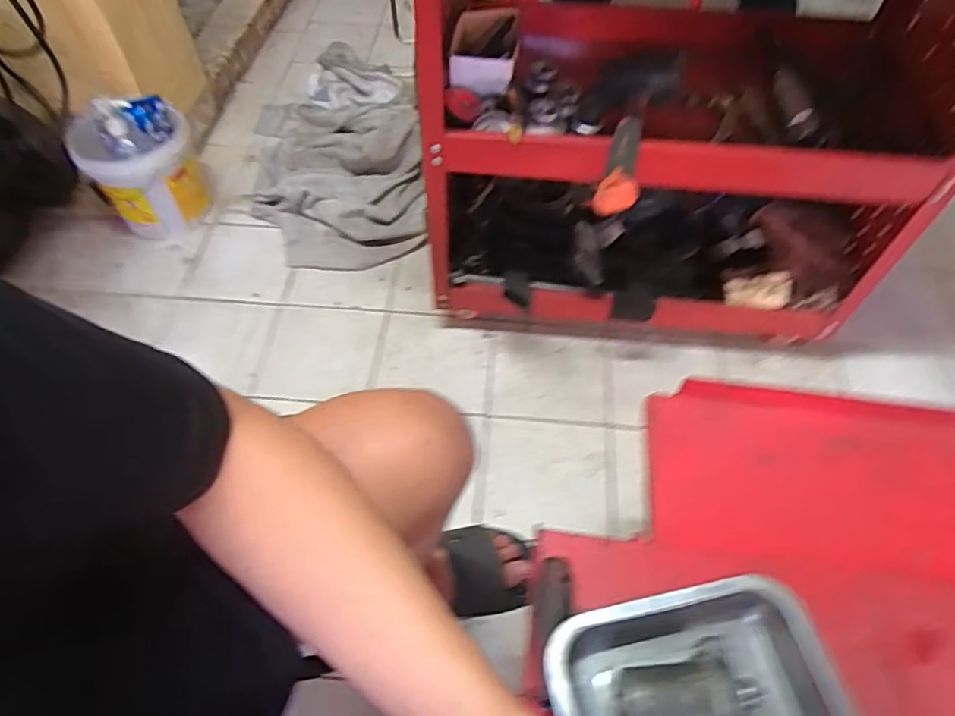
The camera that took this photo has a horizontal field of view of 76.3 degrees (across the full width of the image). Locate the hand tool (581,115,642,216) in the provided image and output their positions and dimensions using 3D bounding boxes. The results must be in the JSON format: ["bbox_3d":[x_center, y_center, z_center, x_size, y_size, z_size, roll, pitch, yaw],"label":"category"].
[{"bbox_3d":[0.167,-0.221,0.681,0.050,0.025,0.173,19,58,12],"label":"hand tool"}]

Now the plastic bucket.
[{"bbox_3d":[-0.610,-0.349,1.128,0.191,0.263,0.191,-29,61,-18],"label":"plastic bucket"}]

